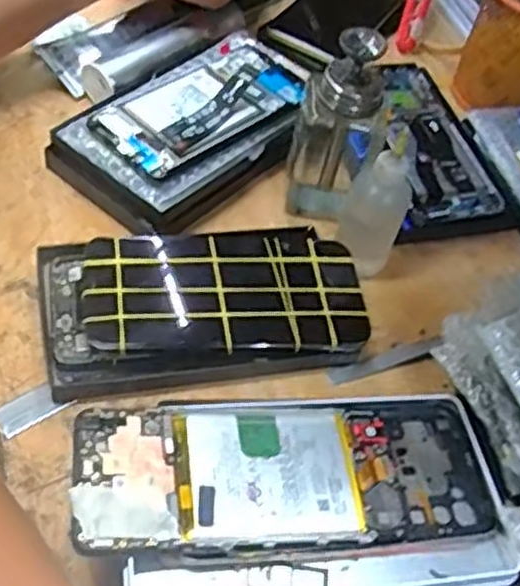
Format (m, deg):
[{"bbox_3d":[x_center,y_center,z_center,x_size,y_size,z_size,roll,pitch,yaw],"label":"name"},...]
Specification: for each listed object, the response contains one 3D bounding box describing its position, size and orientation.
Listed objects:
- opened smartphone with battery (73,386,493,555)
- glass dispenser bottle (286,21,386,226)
[{"bbox_3d":[0.015,0.085,0.360,0.202,0.010,0.078,2,55,-17],"label":"opened smartphone with battery"},{"bbox_3d":[0.048,-0.107,0.479,0.055,0.118,0.056,14,51,1],"label":"glass dispenser bottle"}]

